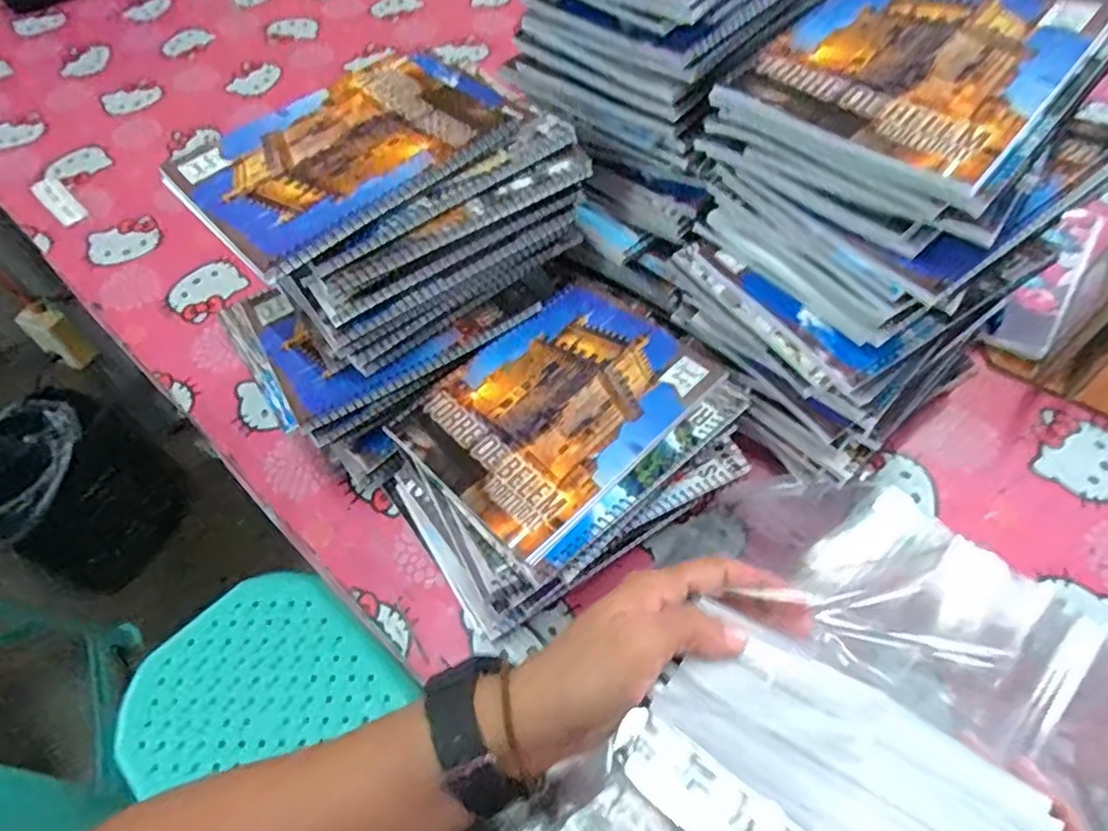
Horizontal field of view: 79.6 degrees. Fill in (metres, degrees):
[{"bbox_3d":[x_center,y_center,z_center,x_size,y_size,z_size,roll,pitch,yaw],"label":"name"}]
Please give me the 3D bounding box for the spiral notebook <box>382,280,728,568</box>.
[{"bbox_3d":[0.003,-0.010,0.468,0.146,0.007,0.197,39,65,25],"label":"spiral notebook"}]

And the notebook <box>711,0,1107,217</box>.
[{"bbox_3d":[0.209,-0.203,0.379,0.156,0.019,0.193,35,64,23],"label":"notebook"}]

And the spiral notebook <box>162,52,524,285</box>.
[{"bbox_3d":[-0.137,-0.186,0.452,0.222,0.014,0.145,-39,63,-22],"label":"spiral notebook"}]

